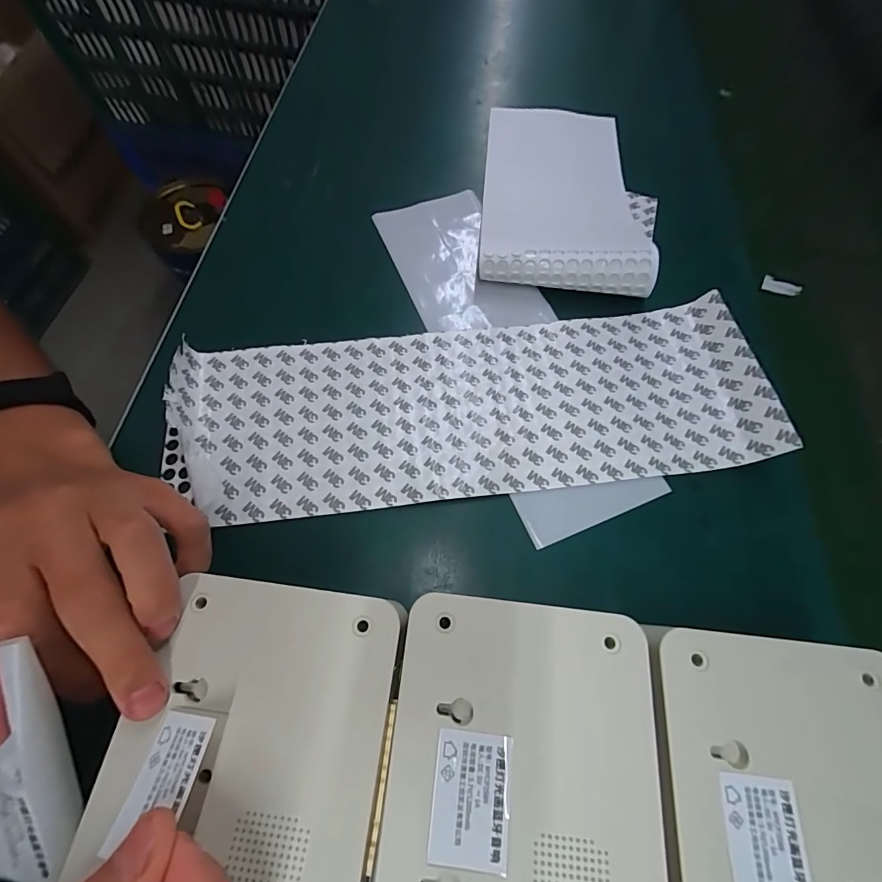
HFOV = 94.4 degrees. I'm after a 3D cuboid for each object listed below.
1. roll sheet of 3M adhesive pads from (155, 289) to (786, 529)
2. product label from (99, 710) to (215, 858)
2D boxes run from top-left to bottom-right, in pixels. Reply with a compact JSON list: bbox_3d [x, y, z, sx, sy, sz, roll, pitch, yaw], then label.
[{"bbox_3d":[0.018,-0.025,0.266,0.367,0.024,0.121,-6,67,-4],"label":"roll sheet of 3M adhesive pads"},{"bbox_3d":[-0.098,0.120,0.144,0.026,0.004,0.039,-8,49,21],"label":"product label"}]

